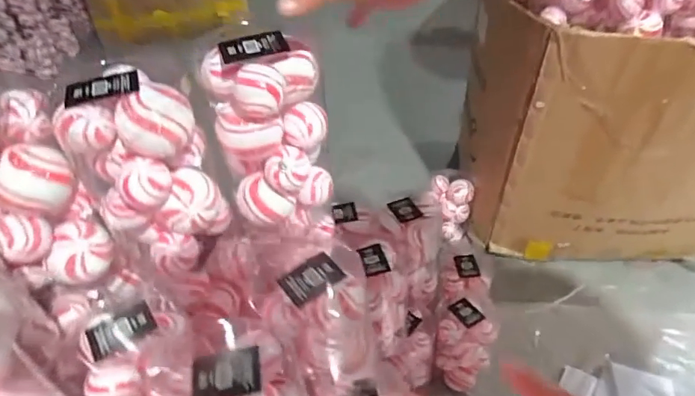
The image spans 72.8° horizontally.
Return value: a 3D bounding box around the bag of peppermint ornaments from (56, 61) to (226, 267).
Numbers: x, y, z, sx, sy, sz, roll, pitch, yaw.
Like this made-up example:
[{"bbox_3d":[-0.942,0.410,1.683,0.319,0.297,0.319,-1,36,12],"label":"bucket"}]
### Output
[{"bbox_3d":[-0.196,-0.026,0.479,0.113,0.182,0.092,-25,48,-20],"label":"bag of peppermint ornaments"}]

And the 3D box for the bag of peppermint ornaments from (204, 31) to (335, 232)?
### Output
[{"bbox_3d":[-0.078,-0.061,0.503,0.110,0.195,0.076,-11,44,-8],"label":"bag of peppermint ornaments"}]

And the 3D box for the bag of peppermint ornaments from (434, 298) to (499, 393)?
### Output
[{"bbox_3d":[0.247,0.306,1.012,0.118,0.219,0.122,13,46,16],"label":"bag of peppermint ornaments"}]

